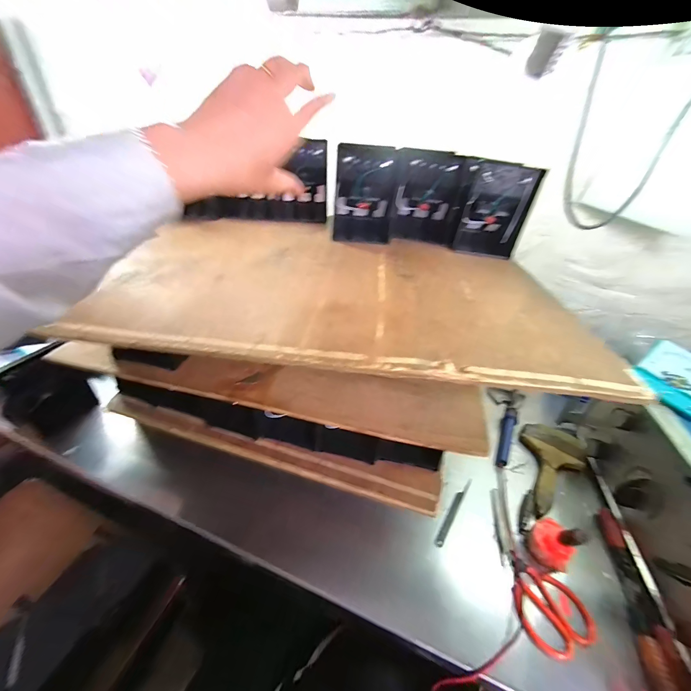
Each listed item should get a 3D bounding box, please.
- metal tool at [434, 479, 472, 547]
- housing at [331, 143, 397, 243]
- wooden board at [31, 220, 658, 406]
[{"bbox_3d":[0.162,0.241,0.447,0.011,0.012,0.122,27,40,28],"label":"metal tool"},{"bbox_3d":[0.033,-0.252,0.503,0.100,0.134,0.091,5,35,0],"label":"housing"},{"bbox_3d":[-0.001,-0.090,0.393,0.525,0.014,0.363,6,35,1],"label":"wooden board"}]

